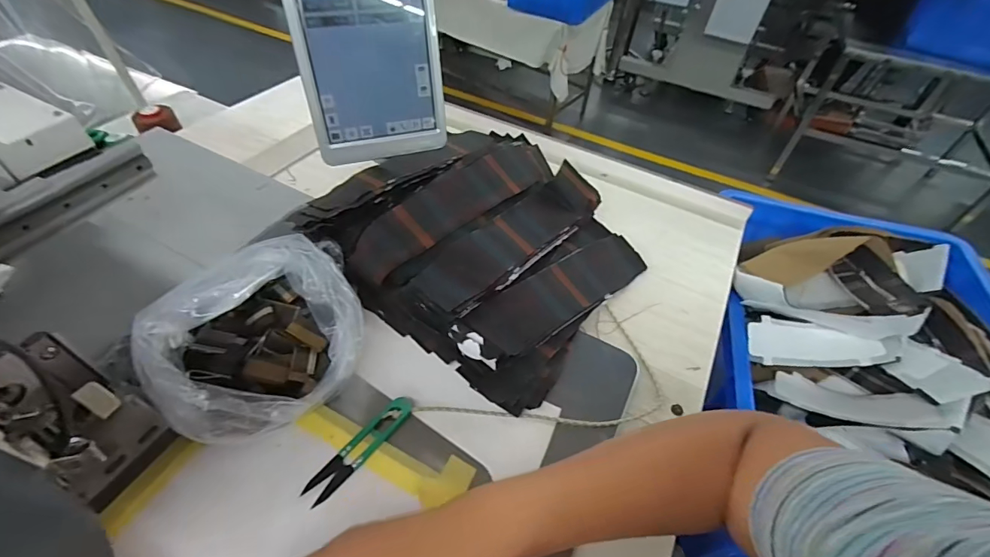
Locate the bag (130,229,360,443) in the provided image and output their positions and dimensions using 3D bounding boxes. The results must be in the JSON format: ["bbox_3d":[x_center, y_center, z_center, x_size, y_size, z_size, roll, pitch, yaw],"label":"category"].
[{"bbox_3d":[-0.199,0.049,0.388,0.166,0.087,0.170,34,54,22],"label":"bag"}]

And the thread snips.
[{"bbox_3d":[-0.111,0.139,0.373,0.024,0.008,0.103,32,53,21],"label":"thread snips"}]

